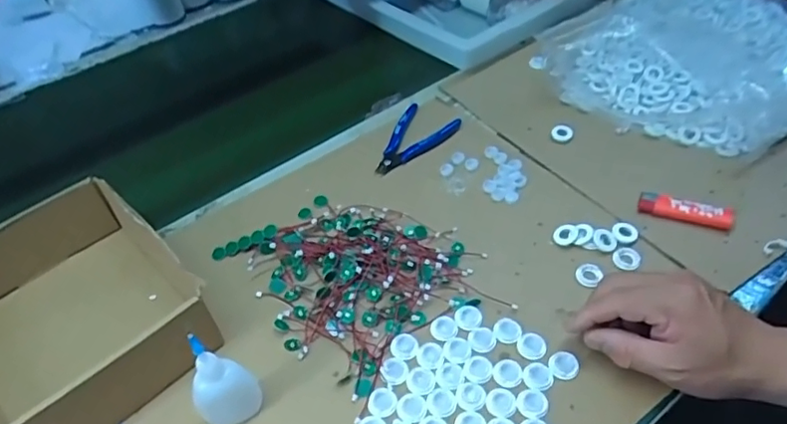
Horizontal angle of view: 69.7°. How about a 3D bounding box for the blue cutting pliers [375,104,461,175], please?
[{"bbox_3d":[0.017,-0.081,0.648,0.065,0.020,0.114,27,55,28],"label":"blue cutting pliers"}]

